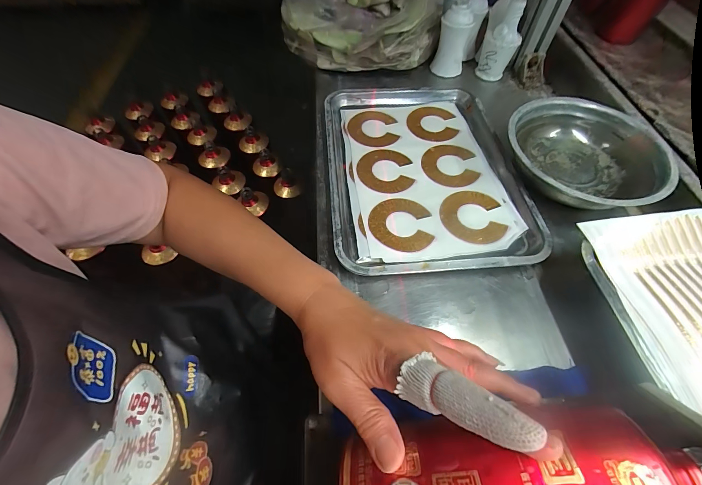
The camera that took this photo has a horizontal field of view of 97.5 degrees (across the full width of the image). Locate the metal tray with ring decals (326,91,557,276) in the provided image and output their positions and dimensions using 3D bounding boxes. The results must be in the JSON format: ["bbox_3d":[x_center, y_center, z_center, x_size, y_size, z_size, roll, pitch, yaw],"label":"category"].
[{"bbox_3d":[0.095,-0.114,0.429,0.248,0.022,0.336,-5,58,-1],"label":"metal tray with ring decals"}]

